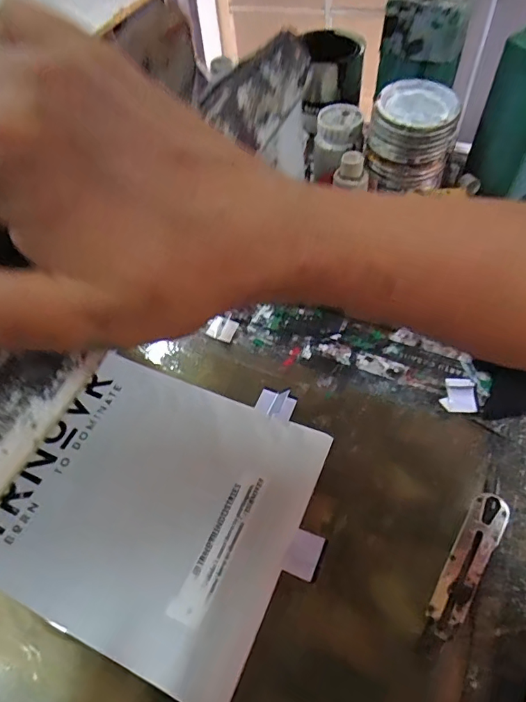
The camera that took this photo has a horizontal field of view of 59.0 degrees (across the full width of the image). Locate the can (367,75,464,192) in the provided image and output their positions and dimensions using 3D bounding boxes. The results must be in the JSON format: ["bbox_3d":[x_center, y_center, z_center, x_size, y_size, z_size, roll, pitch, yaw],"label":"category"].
[{"bbox_3d":[0.192,-0.281,0.608,0.107,0.090,0.095,9,55,12],"label":"can"}]

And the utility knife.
[{"bbox_3d":[0.178,0.180,0.402,0.030,0.004,0.130,29,61,24],"label":"utility knife"}]

